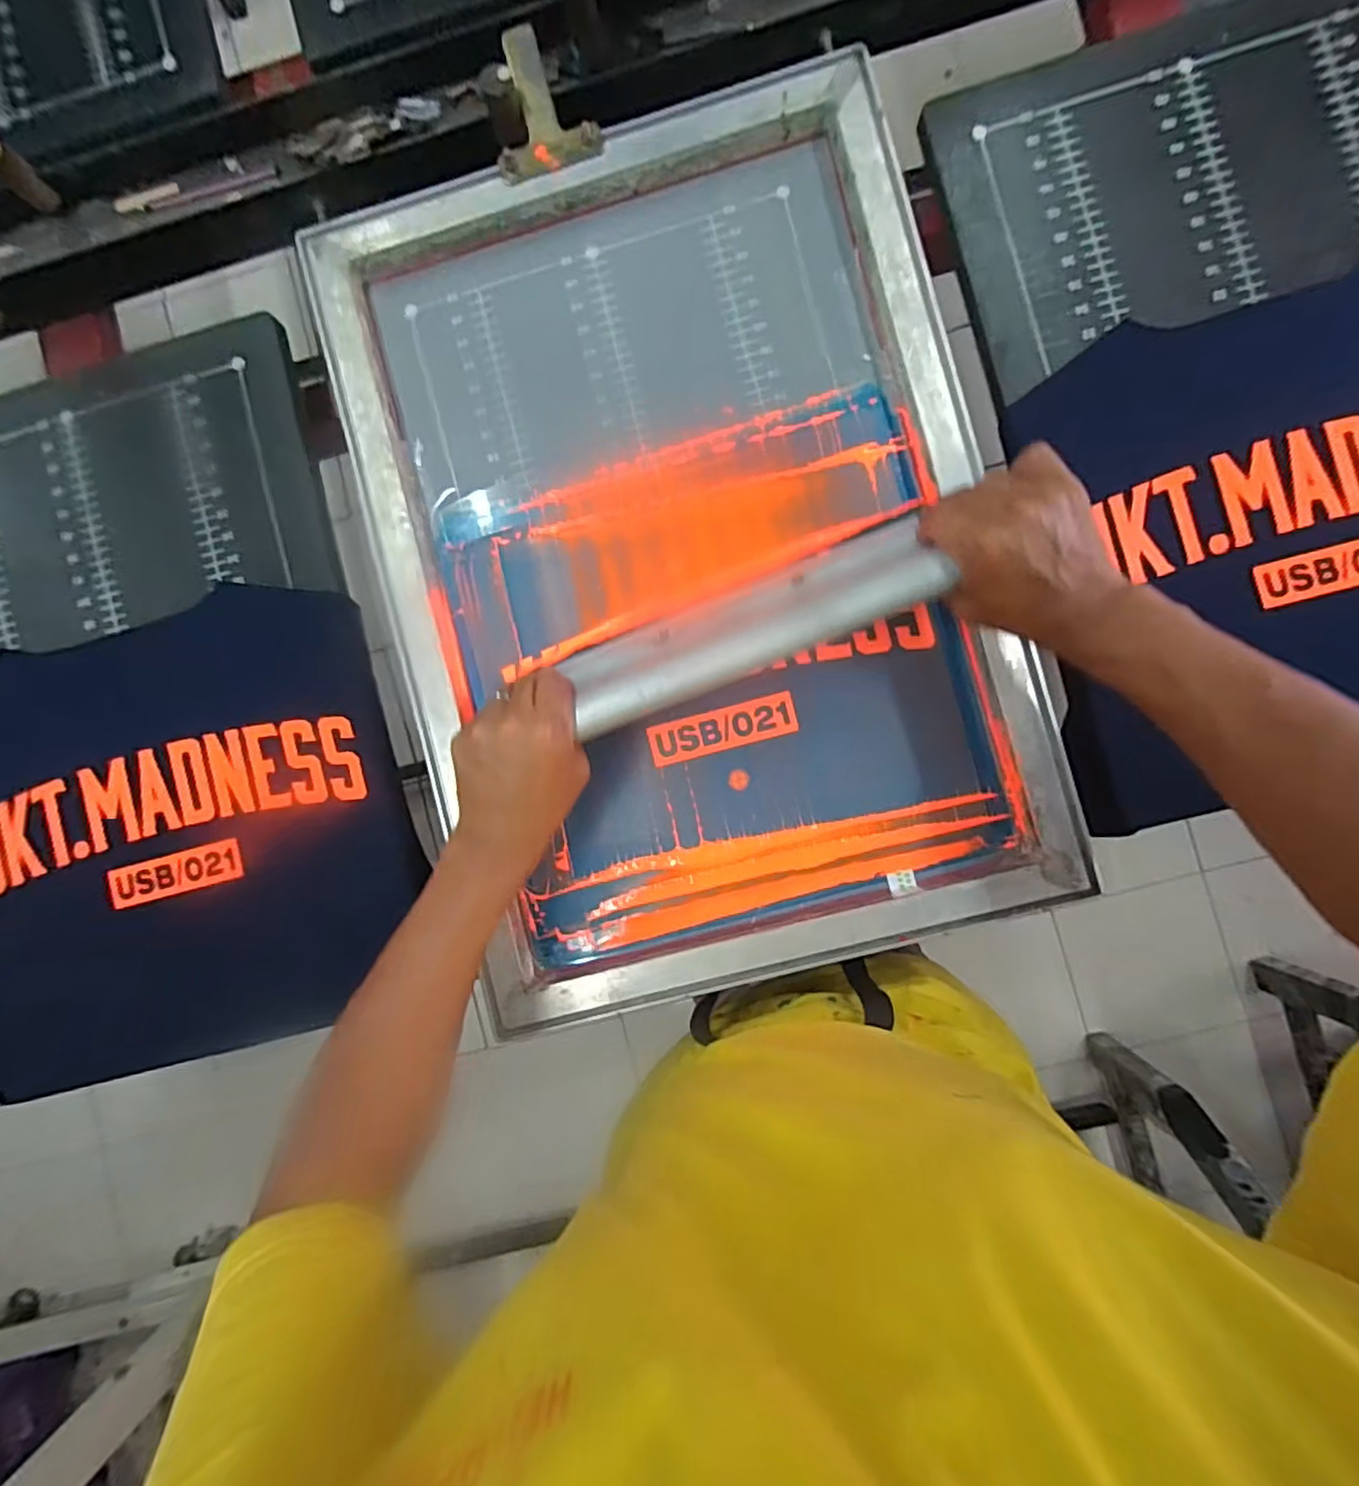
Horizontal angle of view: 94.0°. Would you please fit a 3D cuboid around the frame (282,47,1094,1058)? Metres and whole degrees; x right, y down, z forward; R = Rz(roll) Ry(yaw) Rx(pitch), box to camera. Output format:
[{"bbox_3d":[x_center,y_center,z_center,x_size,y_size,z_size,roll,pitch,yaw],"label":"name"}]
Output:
[{"bbox_3d":[0.001,-0.148,0.496,0.468,0.046,0.658,-15,89,4],"label":"frame"}]

